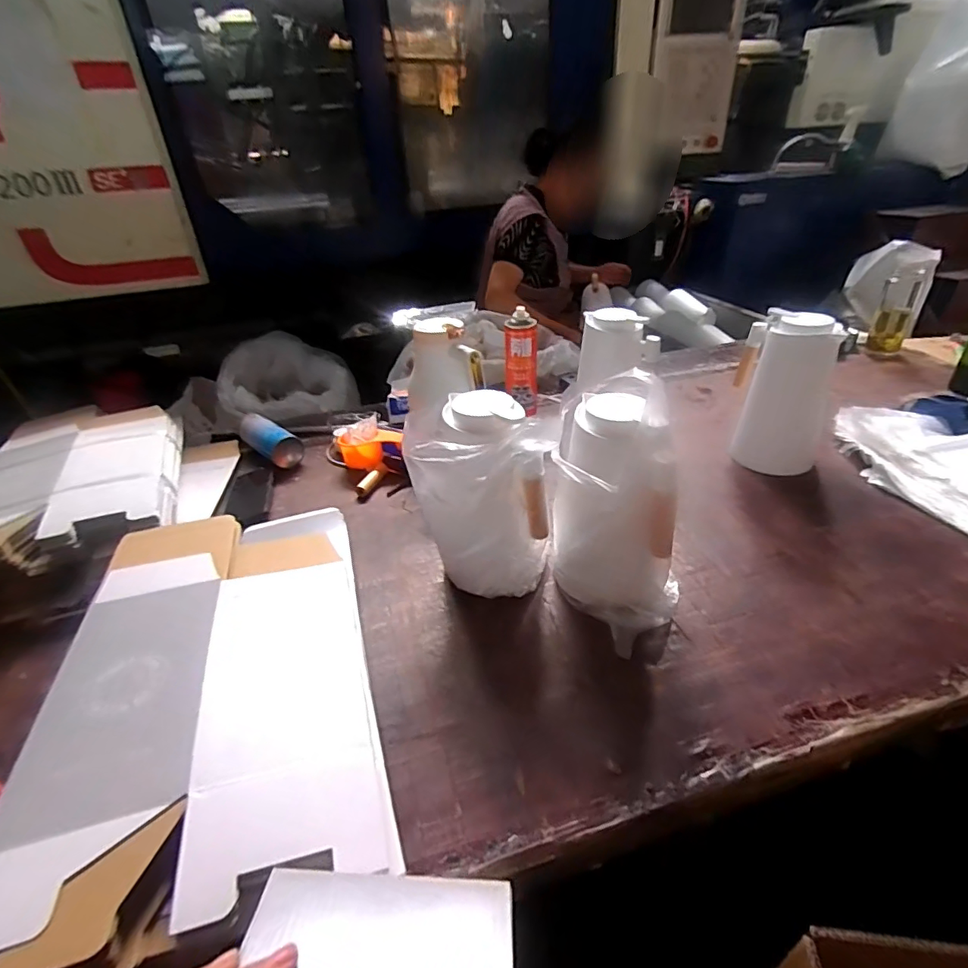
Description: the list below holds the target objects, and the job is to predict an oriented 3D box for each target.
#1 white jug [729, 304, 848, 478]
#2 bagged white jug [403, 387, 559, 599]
[{"bbox_3d":[0.492,-0.146,0.858,0.133,0.242,0.114,13,38,25],"label":"white jug"},{"bbox_3d":[0.001,0.022,0.632,0.150,0.227,0.125,-13,35,-12],"label":"bagged white jug"}]

